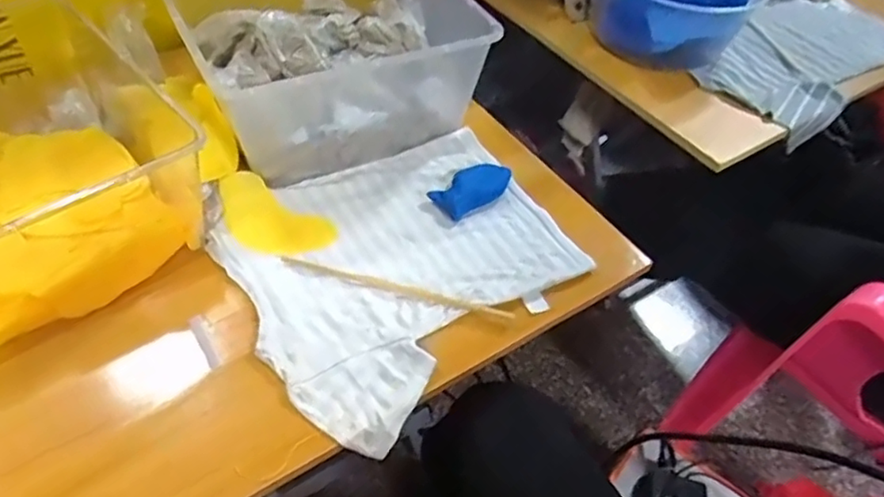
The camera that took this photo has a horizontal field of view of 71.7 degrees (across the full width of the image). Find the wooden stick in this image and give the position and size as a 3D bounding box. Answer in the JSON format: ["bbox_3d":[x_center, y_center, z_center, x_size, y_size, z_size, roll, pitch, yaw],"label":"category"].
[{"bbox_3d":[-0.045,0.034,0.574,0.225,0.009,0.011,15,50,6],"label":"wooden stick"}]

